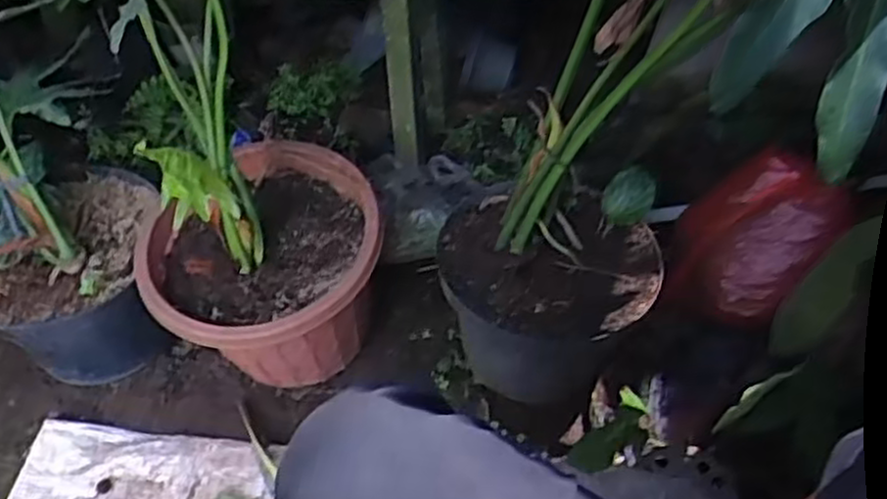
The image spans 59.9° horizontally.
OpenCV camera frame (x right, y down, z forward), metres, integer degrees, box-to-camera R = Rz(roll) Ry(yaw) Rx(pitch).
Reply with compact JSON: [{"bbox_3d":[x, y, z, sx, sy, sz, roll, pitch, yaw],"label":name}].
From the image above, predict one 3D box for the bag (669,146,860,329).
[{"bbox_3d":[0.425,-0.024,1.044,0.189,0.174,0.180,17,48,22],"label":"bag"}]

